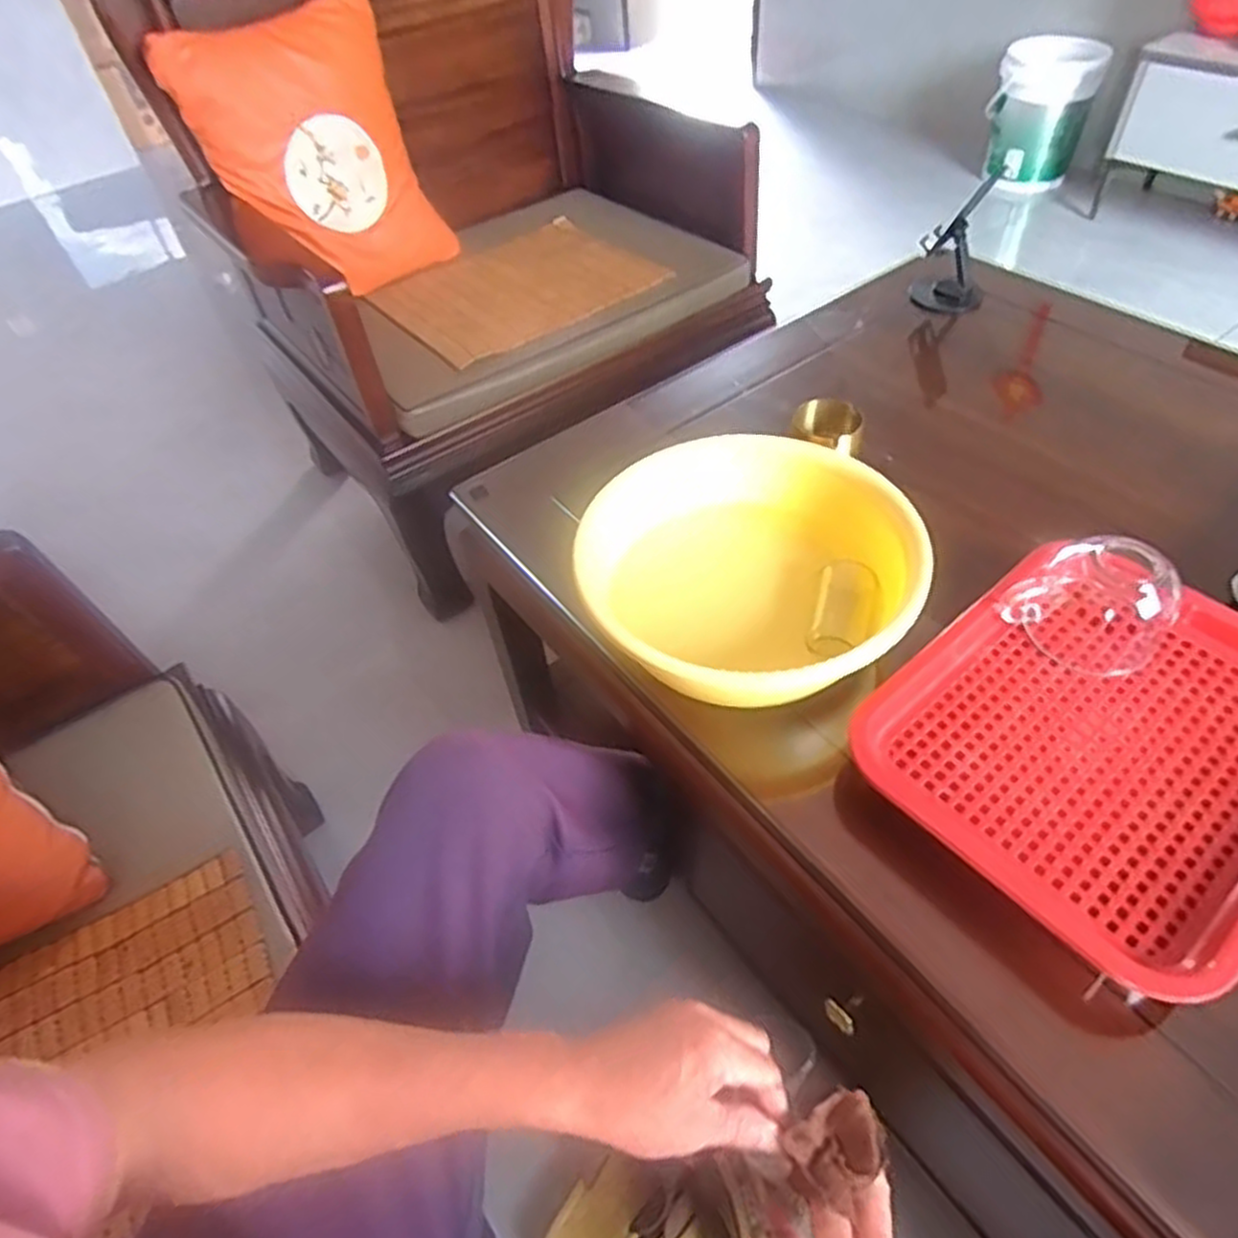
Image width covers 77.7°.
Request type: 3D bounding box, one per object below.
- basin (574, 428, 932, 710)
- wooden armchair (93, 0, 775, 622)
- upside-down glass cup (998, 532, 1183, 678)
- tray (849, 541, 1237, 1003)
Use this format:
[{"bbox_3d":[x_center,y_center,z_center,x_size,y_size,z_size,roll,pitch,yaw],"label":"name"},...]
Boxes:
[{"bbox_3d":[0.113,-0.054,0.704,0.280,0.088,0.278,1,50,7],"label":"basin"},{"bbox_3d":[-0.238,-0.742,1.474,0.904,0.933,0.672,-29,53,-18],"label":"wooden armchair"},{"bbox_3d":[0.385,-0.015,0.624,0.099,0.089,0.104,-3,49,3],"label":"upside-down glass cup"},{"bbox_3d":[0.377,0.081,0.586,0.336,0.029,0.271,-35,55,-22],"label":"tray"}]

